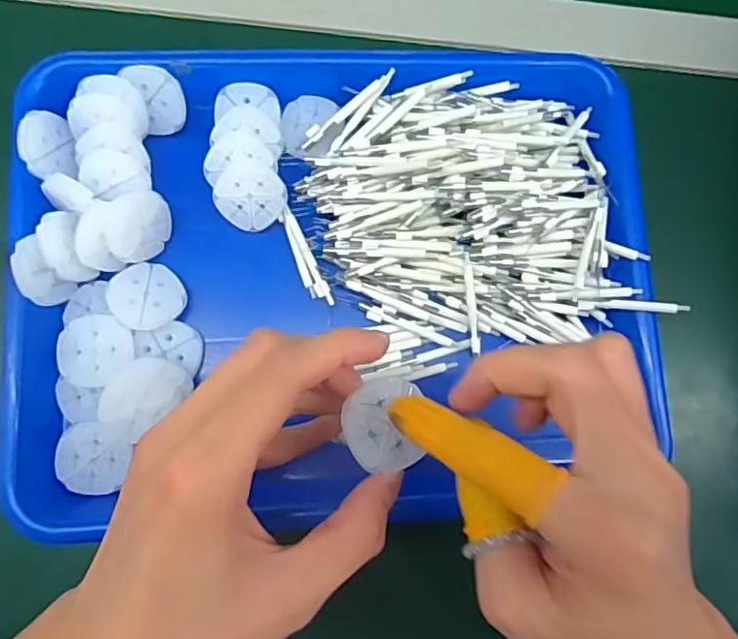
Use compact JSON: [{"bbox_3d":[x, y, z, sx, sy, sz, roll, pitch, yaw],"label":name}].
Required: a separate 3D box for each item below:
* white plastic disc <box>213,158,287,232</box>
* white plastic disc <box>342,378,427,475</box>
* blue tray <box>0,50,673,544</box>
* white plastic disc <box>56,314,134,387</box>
[{"bbox_3d":[-0.063,-0.067,0.303,0.036,0.004,0.035,-1,100,-8],"label":"white plastic disc"},{"bbox_3d":[0.006,0.041,0.223,0.030,0.004,0.035,-4,78,-21],"label":"white plastic disc"},{"bbox_3d":[-0.011,-0.023,0.298,0.322,0.033,0.242,-2,83,-4],"label":"blue tray"},{"bbox_3d":[-0.136,0.015,0.285,0.034,0.007,0.035,-1,81,-5],"label":"white plastic disc"}]

